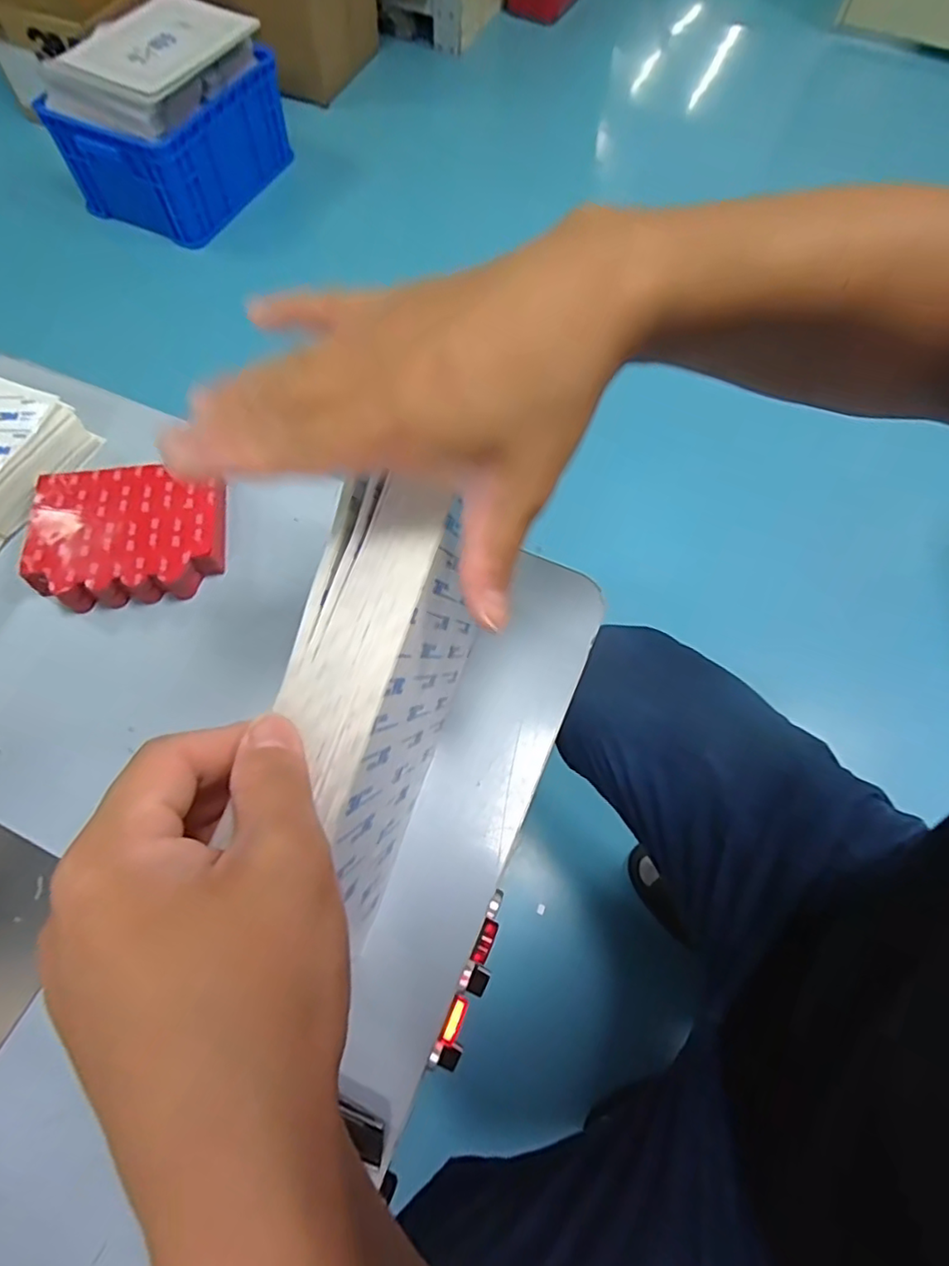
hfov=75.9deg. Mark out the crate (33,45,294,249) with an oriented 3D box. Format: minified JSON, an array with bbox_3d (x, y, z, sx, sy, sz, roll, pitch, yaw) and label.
[{"bbox_3d":[-0.658,-1.093,1.355,0.305,0.218,0.401,20,66,7],"label":"crate"}]

